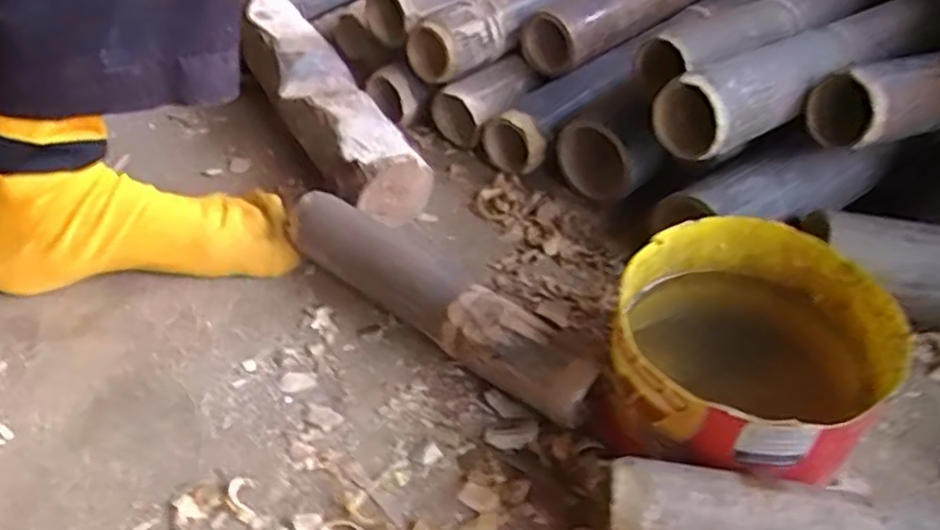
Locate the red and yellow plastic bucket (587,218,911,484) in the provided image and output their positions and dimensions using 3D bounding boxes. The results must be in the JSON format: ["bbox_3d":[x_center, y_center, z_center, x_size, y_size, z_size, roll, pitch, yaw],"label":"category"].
[{"bbox_3d":[0.151,0.059,0.423,0.143,0.103,0.141,2,42,-2],"label":"red and yellow plastic bucket"}]

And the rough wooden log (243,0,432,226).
[{"bbox_3d":[-0.136,-0.143,0.655,0.078,0.081,0.307,-21,48,-24],"label":"rough wooden log"}]

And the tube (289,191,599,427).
[{"bbox_3d":[-0.027,0.026,0.496,0.251,0.054,0.045,31,49,27],"label":"tube"}]

